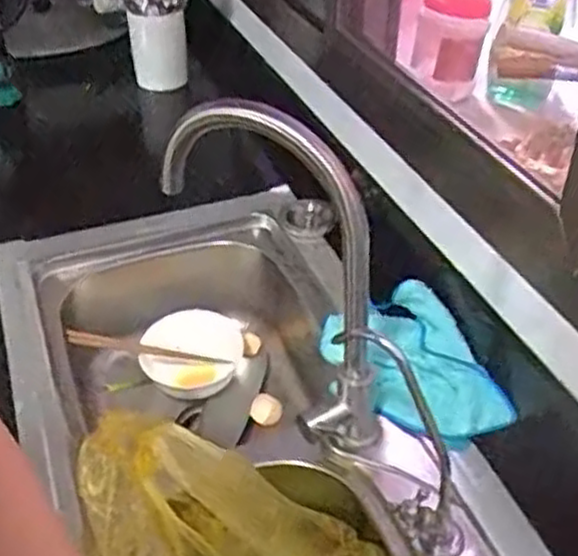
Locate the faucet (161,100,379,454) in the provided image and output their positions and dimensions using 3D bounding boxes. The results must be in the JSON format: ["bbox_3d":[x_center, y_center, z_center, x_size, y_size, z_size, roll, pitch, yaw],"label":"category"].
[{"bbox_3d":[-0.007,-0.003,0.723,0.211,0.359,0.087,30,48,33],"label":"faucet"}]

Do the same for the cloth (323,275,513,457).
[{"bbox_3d":[0.129,0.097,0.822,0.121,0.084,0.199,-18,41,-20],"label":"cloth"}]

